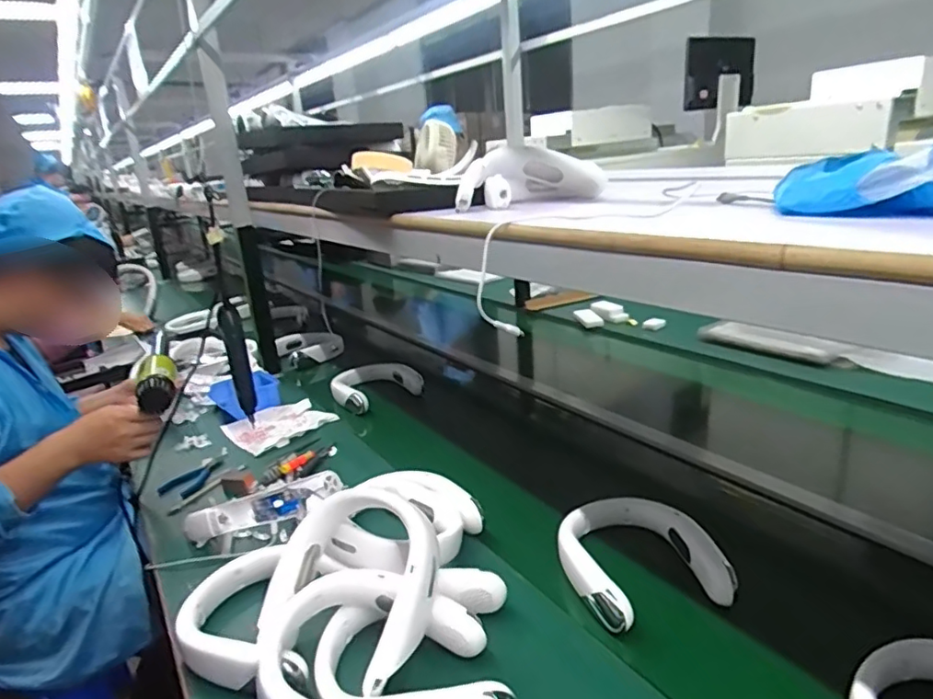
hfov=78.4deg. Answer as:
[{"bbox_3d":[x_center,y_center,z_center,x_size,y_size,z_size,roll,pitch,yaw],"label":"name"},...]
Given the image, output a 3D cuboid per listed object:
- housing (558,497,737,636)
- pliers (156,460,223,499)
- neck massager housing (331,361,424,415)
[{"bbox_3d":[0.226,0.270,0.779,0.202,0.052,0.223,-9,20,-9],"label":"housing"},{"bbox_3d":[-0.476,0.223,1.004,0.054,0.017,0.112,0,21,16],"label":"pliers"},{"bbox_3d":[-0.217,0.079,1.395,0.212,0.071,0.210,-10,20,-13],"label":"neck massager housing"}]

